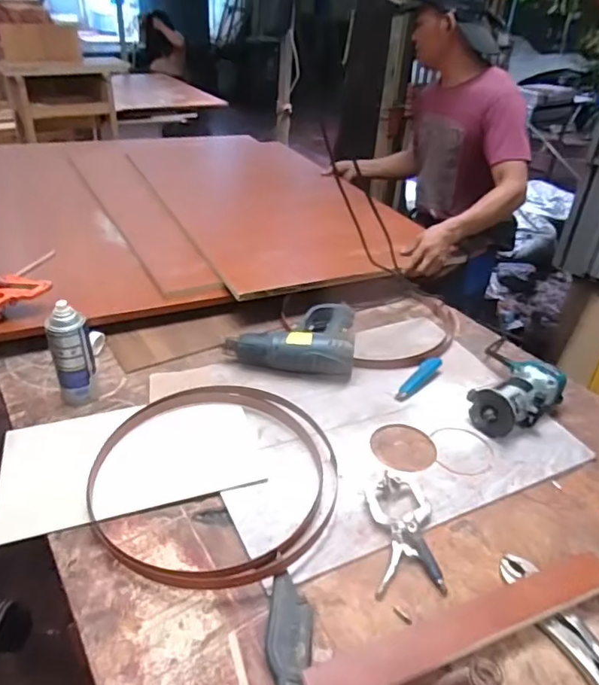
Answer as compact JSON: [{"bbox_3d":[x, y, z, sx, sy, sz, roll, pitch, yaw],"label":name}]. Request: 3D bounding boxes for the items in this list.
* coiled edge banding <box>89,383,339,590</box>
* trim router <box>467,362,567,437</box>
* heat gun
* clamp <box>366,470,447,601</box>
[{"bbox_3d":[-0.128,0.191,0.839,0.370,0.020,0.398,1,36,-5],"label":"coiled edge banding"},{"bbox_3d":[0.401,0.100,0.983,0.198,0.083,0.106,-24,45,-34],"label":"trim router"},{"bbox_3d":[-0.012,-0.021,1.110,0.264,0.074,0.212,5,36,0],"label":"heat gun"},{"bbox_3d":[0.147,0.266,0.750,0.090,0.033,0.172,3,36,-2],"label":"clamp"}]

